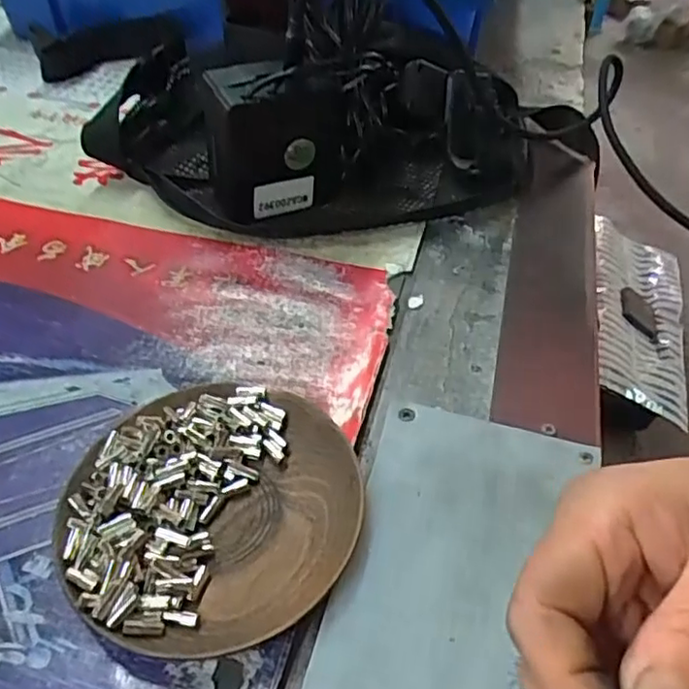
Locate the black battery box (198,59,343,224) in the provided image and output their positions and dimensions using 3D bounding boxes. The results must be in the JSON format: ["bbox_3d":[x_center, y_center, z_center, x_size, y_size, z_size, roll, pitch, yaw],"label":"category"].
[{"bbox_3d":[-0.042,-0.125,0.403,0.083,0.084,0.047,-15,49,-15],"label":"black battery box"}]

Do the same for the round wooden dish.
[{"bbox_3d":[-0.053,0.064,0.264,0.115,0.018,0.109,0,46,0],"label":"round wooden dish"}]

